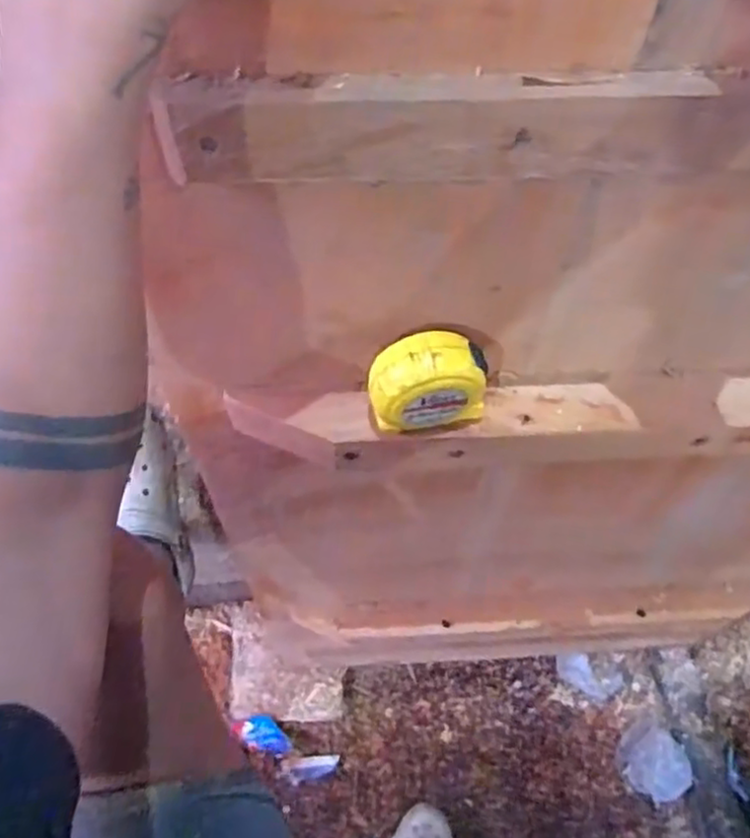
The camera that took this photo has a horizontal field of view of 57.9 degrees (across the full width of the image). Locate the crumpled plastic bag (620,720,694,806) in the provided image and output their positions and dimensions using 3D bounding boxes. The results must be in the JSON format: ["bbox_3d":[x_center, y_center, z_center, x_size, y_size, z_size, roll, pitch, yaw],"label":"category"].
[{"bbox_3d":[0.513,0.633,1.249,0.110,0.050,0.129,-34,71,-14],"label":"crumpled plastic bag"}]

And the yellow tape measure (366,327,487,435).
[{"bbox_3d":[0.036,-0.022,0.458,0.079,0.081,0.039,-8,66,-4],"label":"yellow tape measure"}]

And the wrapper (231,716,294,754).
[{"bbox_3d":[-0.208,0.583,1.259,0.114,0.061,0.059,17,67,7],"label":"wrapper"}]

